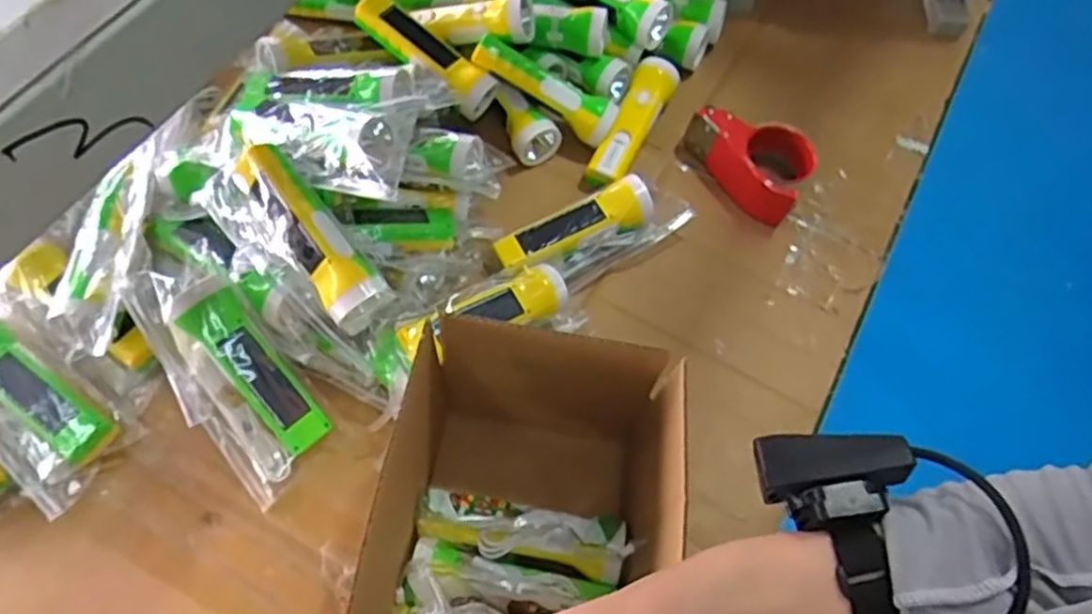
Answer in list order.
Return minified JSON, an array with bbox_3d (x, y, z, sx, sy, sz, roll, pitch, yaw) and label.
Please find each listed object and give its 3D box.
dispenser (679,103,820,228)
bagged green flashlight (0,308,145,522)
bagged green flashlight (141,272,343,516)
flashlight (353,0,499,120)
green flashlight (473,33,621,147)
[{"bbox_3d":[0.229,-0.168,0.828,0.079,0.067,0.149,-36,71,-20],"label":"dispenser"},{"bbox_3d":[-0.461,0.081,0.651,0.194,0.042,0.092,35,66,13],"label":"bagged green flashlight"},{"bbox_3d":[-0.269,0.063,0.645,0.095,0.034,0.203,-31,96,-18],"label":"bagged green flashlight"},{"bbox_3d":[-0.127,-0.270,0.805,0.157,0.050,0.062,39,66,2],"label":"flashlight"},{"bbox_3d":[-0.001,-0.238,0.814,0.168,0.042,0.044,31,64,-8],"label":"green flashlight"}]

